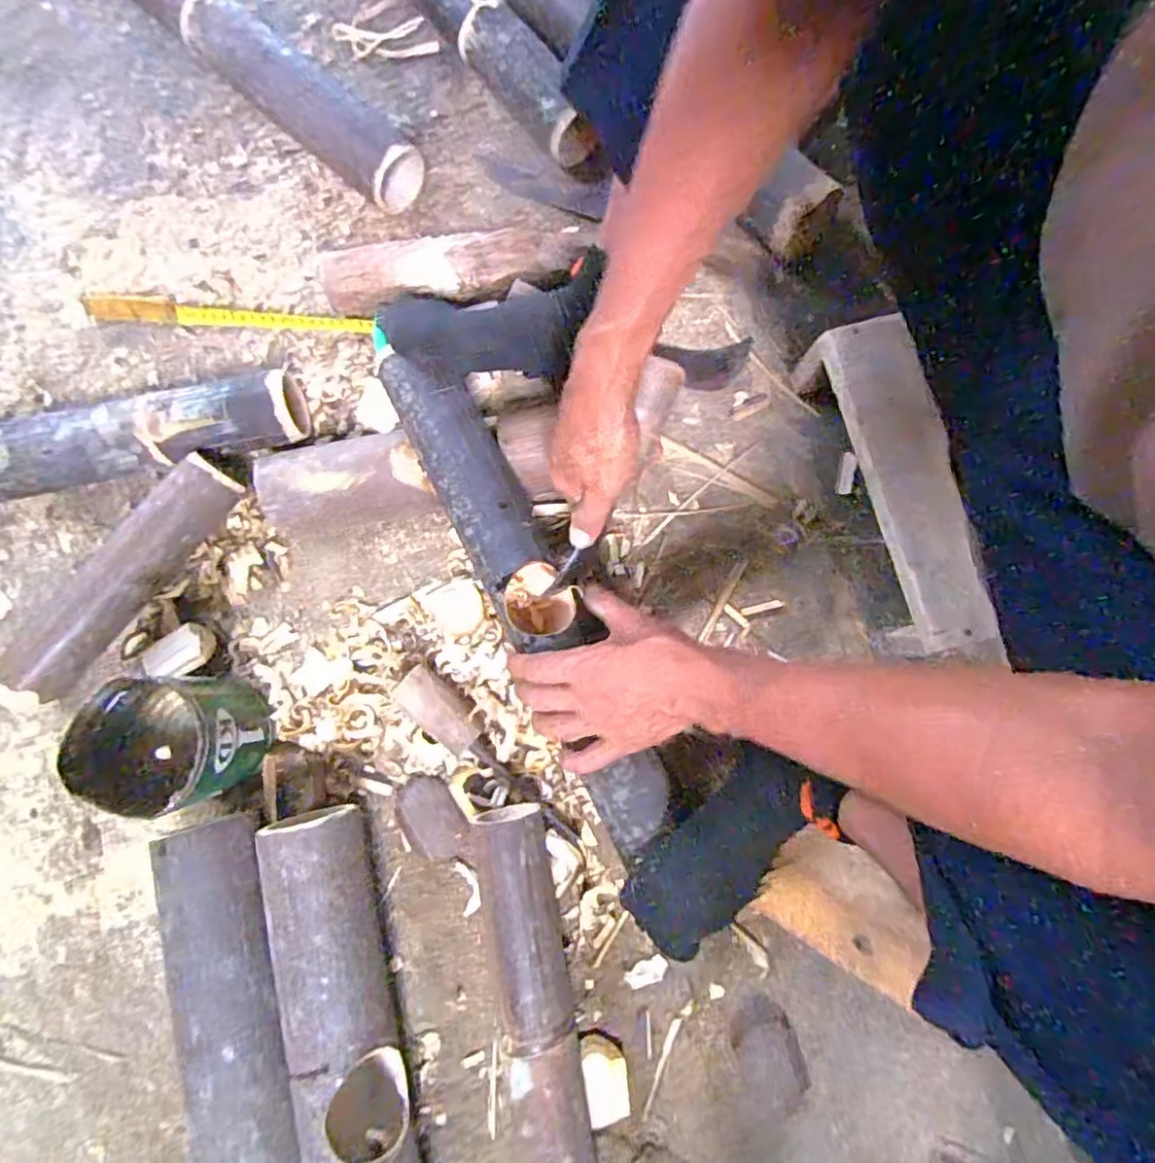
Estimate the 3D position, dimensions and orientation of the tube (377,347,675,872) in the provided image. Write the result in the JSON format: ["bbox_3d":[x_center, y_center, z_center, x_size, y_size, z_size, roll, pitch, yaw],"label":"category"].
[{"bbox_3d":[-0.039,0.009,0.521,0.067,0.062,0.435,-27,87,-7],"label":"tube"}]

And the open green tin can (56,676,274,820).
[{"bbox_3d":[-0.317,0.127,0.502,0.100,0.111,0.097,2,78,-1],"label":"open green tin can"}]

